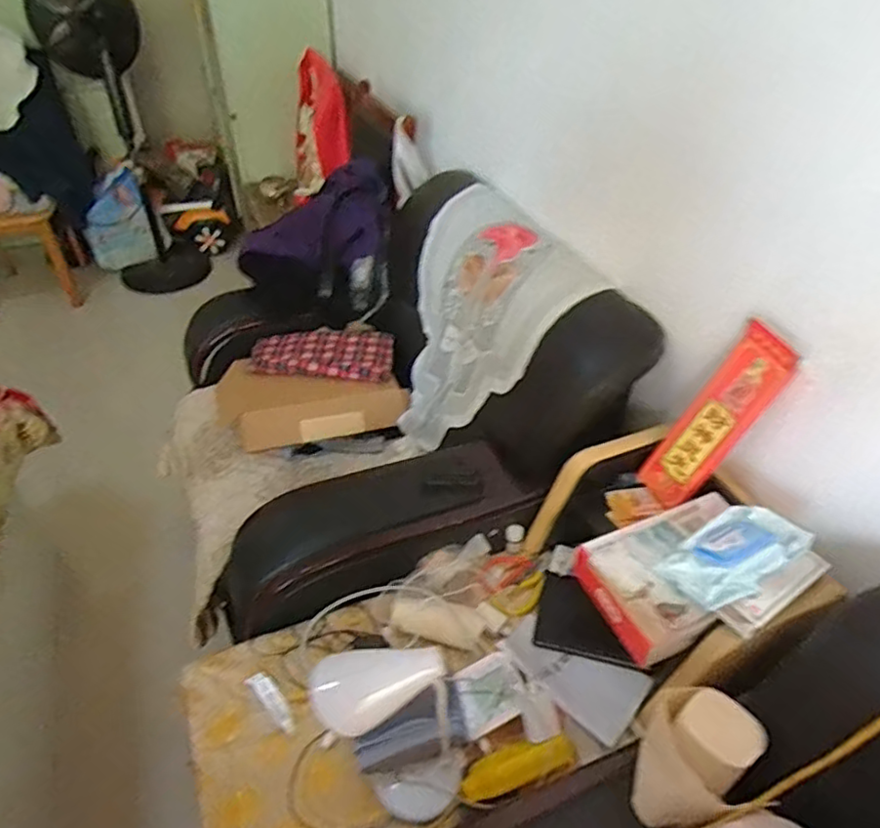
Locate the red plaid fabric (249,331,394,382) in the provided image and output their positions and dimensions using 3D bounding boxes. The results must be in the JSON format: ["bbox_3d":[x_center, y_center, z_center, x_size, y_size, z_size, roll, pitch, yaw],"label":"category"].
[{"bbox_3d":[-0.277,-0.145,1.457,0.337,0.041,0.163,5,41,5],"label":"red plaid fabric"}]

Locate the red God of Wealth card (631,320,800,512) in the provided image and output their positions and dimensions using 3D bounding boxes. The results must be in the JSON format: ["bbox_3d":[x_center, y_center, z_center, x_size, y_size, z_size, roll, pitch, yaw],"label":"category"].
[{"bbox_3d":[0.429,0.016,0.968,0.020,0.329,0.094,-14,50,-39],"label":"red God of Wealth card"}]

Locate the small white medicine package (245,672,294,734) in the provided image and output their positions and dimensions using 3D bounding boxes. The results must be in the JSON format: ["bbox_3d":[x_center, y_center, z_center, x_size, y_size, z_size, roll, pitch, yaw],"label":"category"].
[{"bbox_3d":[-0.258,0.442,0.945,0.031,0.014,0.103,-31,62,-31],"label":"small white medicine package"}]

